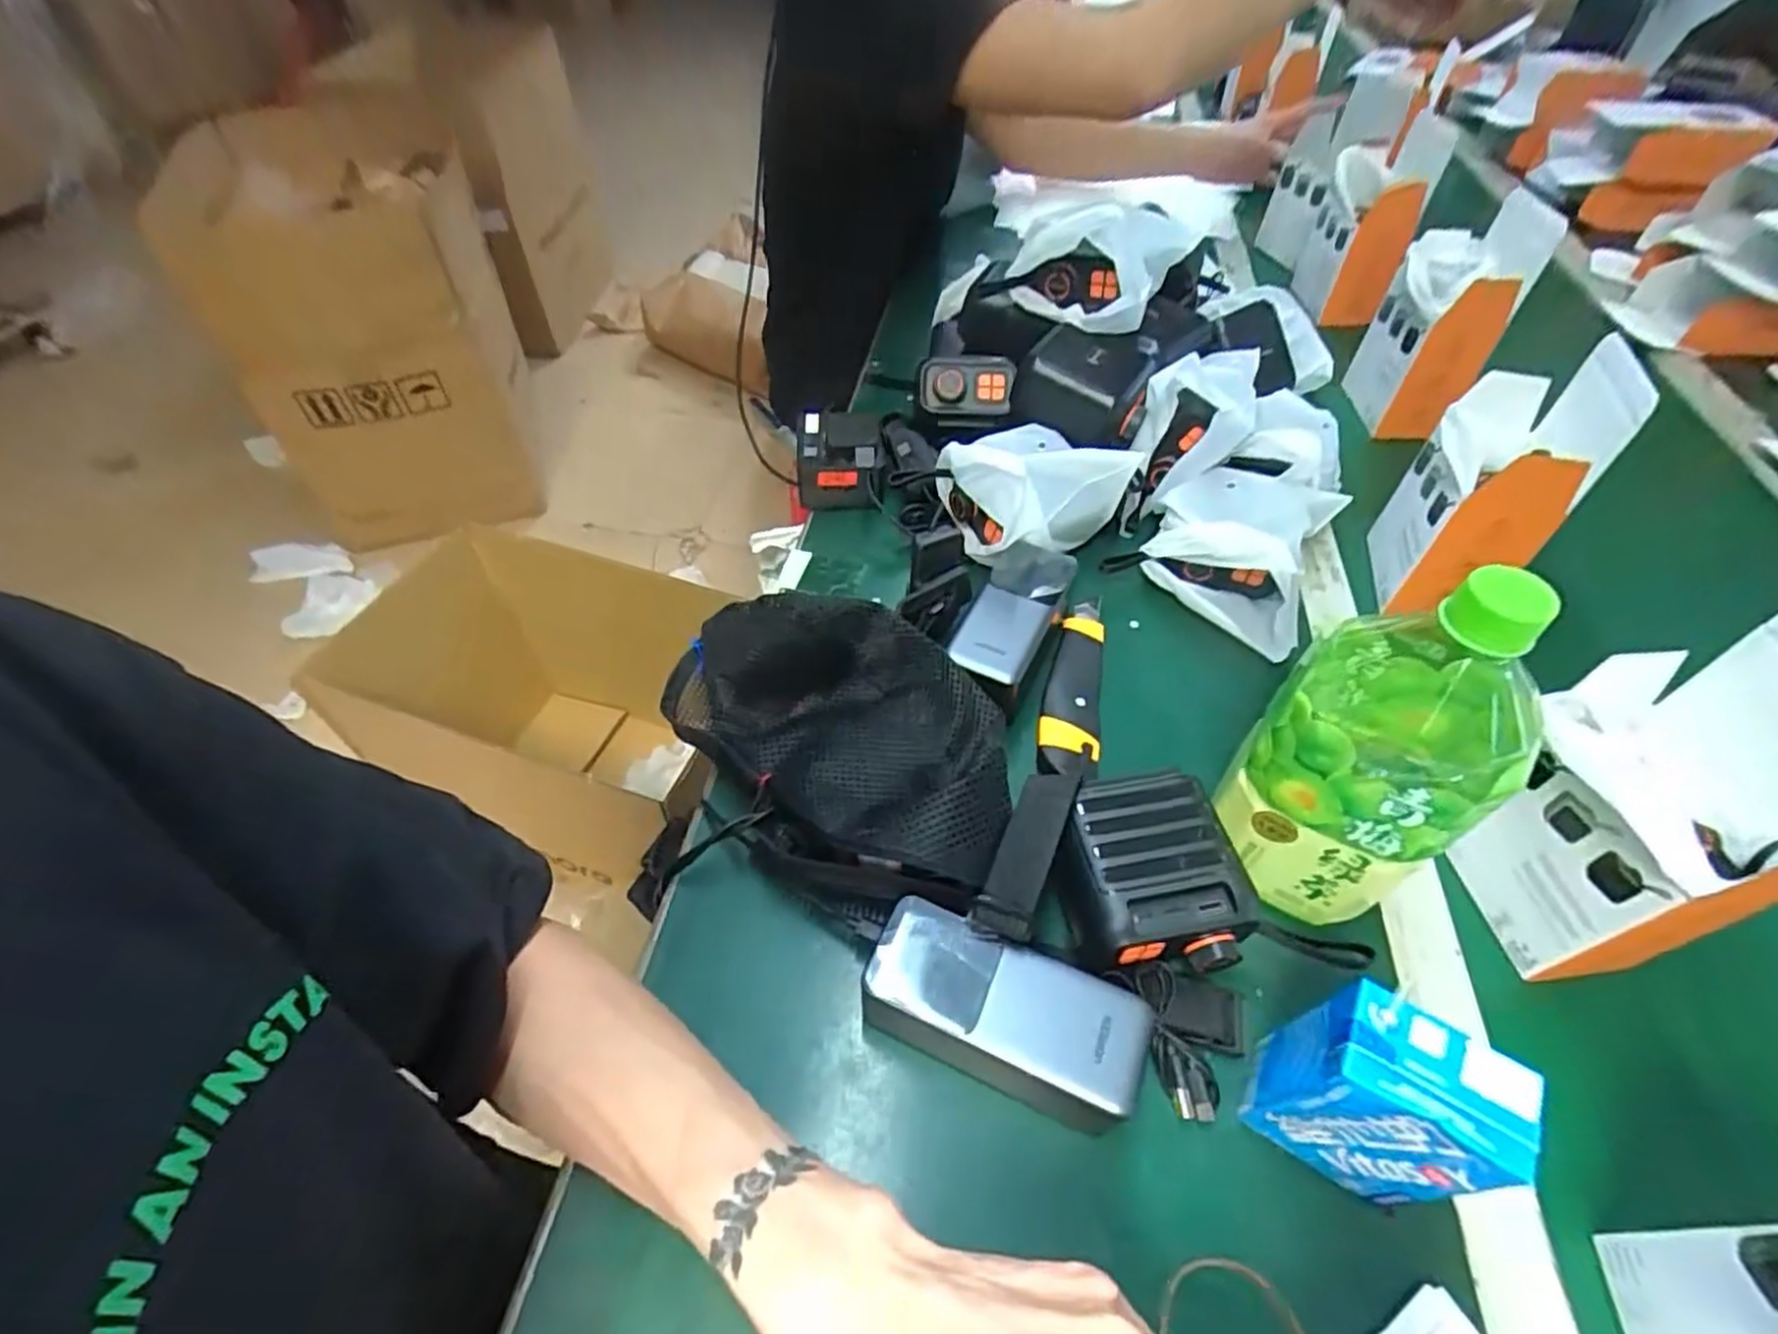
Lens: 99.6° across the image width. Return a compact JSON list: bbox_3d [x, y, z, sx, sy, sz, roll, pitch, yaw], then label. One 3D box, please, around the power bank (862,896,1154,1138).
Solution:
[{"bbox_3d":[0.052,0.172,0.368,0.128,0.060,0.064,17,51,12],"label":"power bank"}]

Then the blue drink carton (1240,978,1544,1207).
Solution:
[{"bbox_3d":[0.201,0.184,0.315,0.068,0.106,0.043,27,54,20],"label":"blue drink carton"}]

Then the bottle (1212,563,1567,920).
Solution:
[{"bbox_3d":[0.232,0.038,0.352,0.084,0.211,0.086,-34,58,-27],"label":"bottle"}]

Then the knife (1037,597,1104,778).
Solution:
[{"bbox_3d":[0.126,0.008,0.517,0.038,0.018,0.159,10,50,6],"label":"knife"}]

